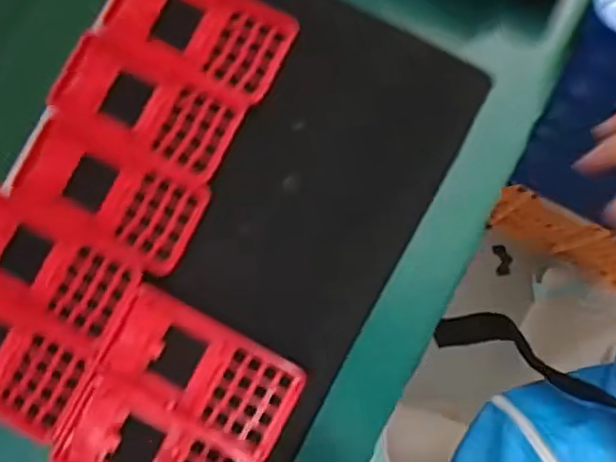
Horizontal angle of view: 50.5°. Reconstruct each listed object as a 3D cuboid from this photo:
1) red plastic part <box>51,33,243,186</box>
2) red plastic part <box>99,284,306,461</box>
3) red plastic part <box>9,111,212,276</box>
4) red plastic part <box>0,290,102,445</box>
[{"bbox_3d":[-0.106,-0.083,0.436,0.121,0.016,0.061,25,85,8],"label":"red plastic part"},{"bbox_3d":[-0.067,0.089,0.415,0.121,0.007,0.063,27,85,8],"label":"red plastic part"},{"bbox_3d":[-0.131,-0.026,0.433,0.123,0.009,0.063,27,85,8],"label":"red plastic part"},{"bbox_3d":[-0.199,0.079,0.416,0.116,0.015,0.070,27,85,8],"label":"red plastic part"}]

